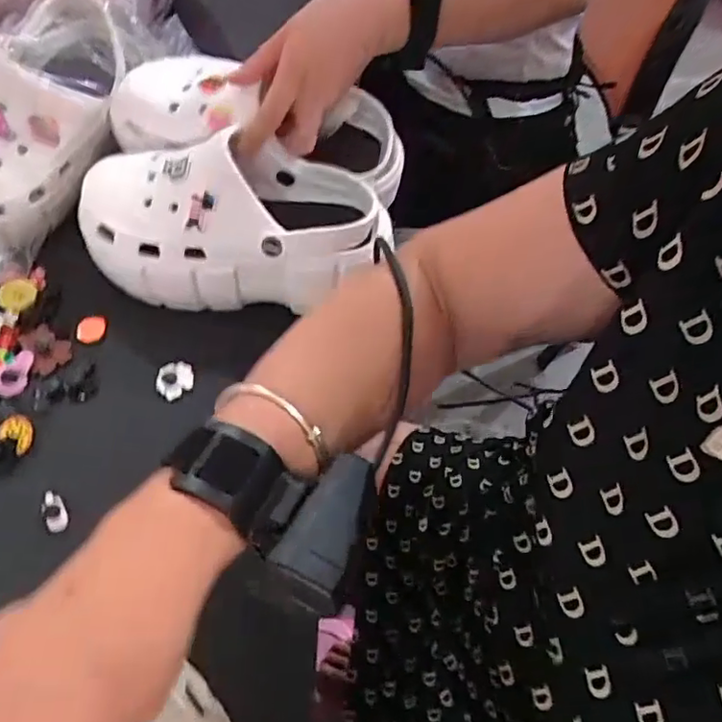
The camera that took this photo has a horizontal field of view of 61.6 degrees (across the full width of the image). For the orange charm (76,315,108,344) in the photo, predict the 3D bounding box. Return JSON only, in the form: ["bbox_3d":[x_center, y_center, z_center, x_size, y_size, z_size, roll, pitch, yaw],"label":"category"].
[{"bbox_3d":[-0.221,-0.026,0.497,0.025,0.008,0.022,-11,57,-8],"label":"orange charm"}]

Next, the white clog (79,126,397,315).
[{"bbox_3d":[-0.102,-0.112,0.485,0.242,0.098,0.106,7,56,4],"label":"white clog"}]

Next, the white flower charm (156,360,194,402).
[{"bbox_3d":[-0.145,0.015,0.472,0.028,0.008,0.030,-6,57,-5],"label":"white flower charm"}]

